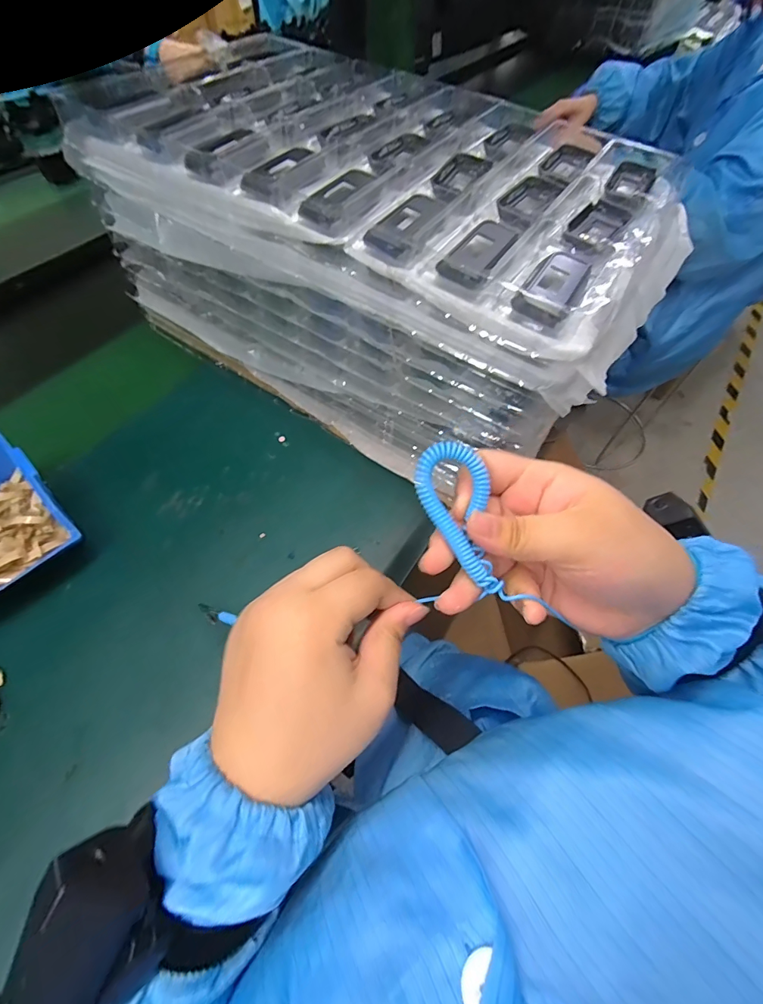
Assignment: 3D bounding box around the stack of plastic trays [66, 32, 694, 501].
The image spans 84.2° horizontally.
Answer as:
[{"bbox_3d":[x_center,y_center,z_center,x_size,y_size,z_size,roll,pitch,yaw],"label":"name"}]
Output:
[{"bbox_3d":[0.000,-0.262,0.458,0.515,0.206,0.309,31,61,16],"label":"stack of plastic trays"}]

